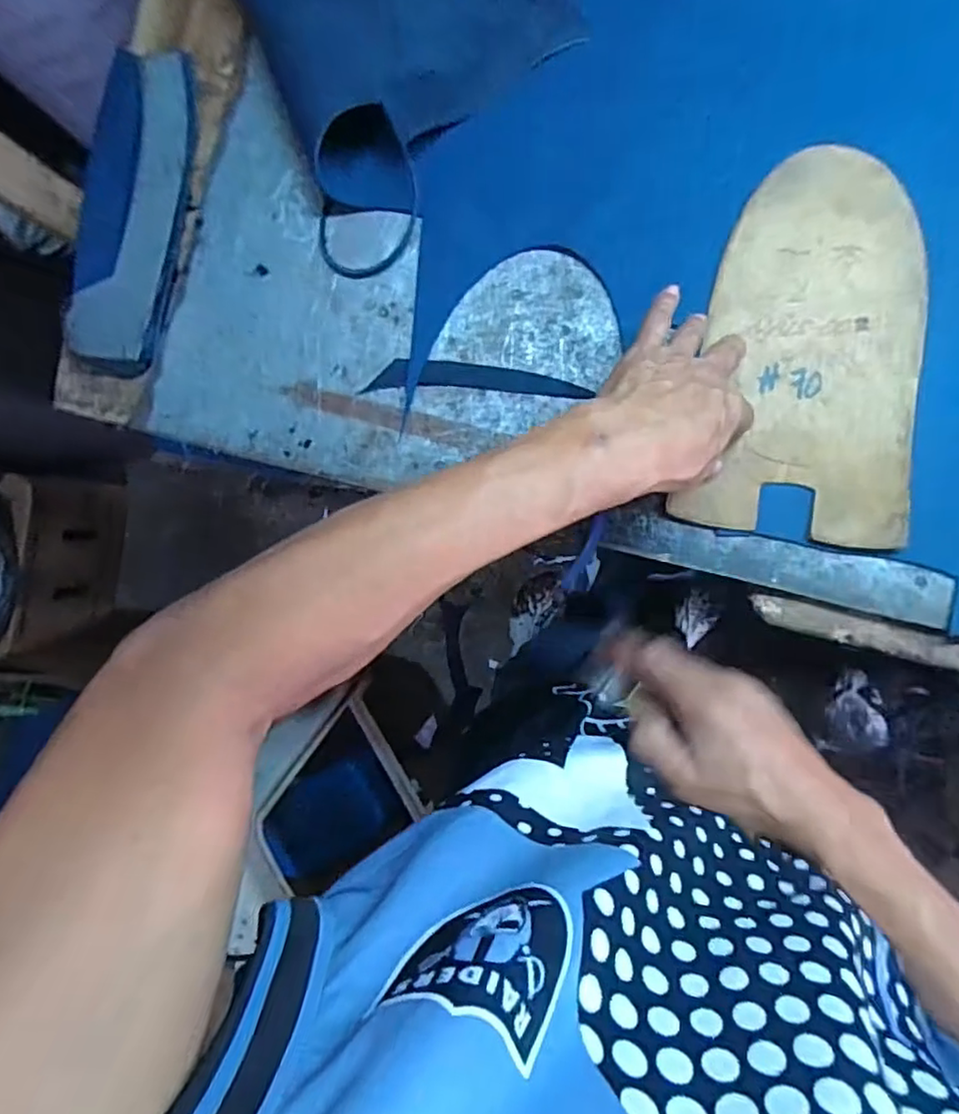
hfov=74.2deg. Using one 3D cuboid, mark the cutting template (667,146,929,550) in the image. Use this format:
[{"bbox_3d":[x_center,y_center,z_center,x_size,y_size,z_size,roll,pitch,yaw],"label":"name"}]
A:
[{"bbox_3d":[0.226,-0.139,0.427,0.140,0.010,0.250,10,90,6],"label":"cutting template"}]

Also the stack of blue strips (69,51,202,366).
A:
[{"bbox_3d":[-0.254,-0.251,0.459,0.069,0.026,0.229,11,94,5],"label":"stack of blue strips"}]

